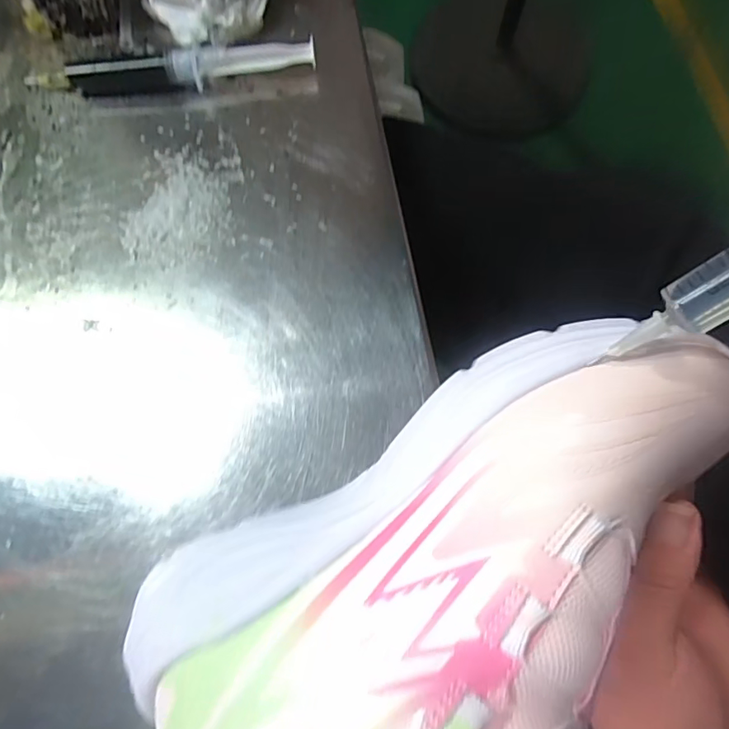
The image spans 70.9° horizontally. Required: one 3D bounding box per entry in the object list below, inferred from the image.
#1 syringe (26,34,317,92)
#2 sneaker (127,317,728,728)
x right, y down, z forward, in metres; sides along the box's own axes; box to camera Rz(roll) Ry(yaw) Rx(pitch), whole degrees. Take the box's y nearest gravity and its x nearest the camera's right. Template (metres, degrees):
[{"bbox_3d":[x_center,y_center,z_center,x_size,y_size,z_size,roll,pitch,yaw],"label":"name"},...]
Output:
[{"bbox_3d":[-0.112,-0.174,0.301,0.165,0.018,0.020,-6,74,-2],"label":"syringe"},{"bbox_3d":[0.035,0.082,0.160,0.223,0.066,0.127,-34,47,-3],"label":"sneaker"}]

